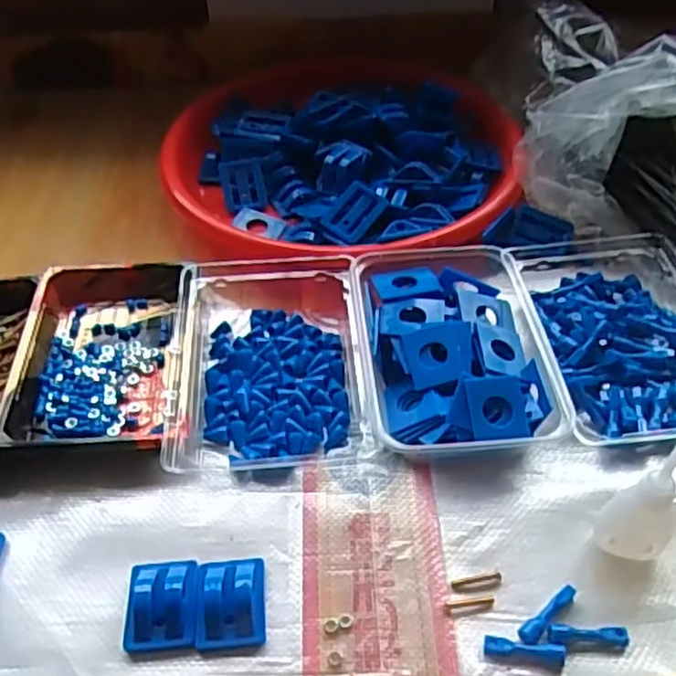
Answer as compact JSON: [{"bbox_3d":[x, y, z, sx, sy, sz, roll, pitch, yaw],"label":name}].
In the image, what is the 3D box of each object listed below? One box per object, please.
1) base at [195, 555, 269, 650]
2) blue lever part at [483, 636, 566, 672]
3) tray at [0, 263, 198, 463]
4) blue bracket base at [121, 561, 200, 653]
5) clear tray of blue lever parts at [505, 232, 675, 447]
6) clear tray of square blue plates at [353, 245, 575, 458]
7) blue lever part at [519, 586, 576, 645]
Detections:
[{"bbox_3d":[-0.053,0.129,0.359,0.034,0.017,0.046,-3,46,-1],"label":"base"},{"bbox_3d":[0.088,0.148,0.340,0.037,0.007,0.010,9,47,10],"label":"blue lever part"},{"bbox_3d":[-0.150,0.007,0.464,0.107,0.029,0.164,-4,46,-2],"label":"tray"},{"bbox_3d":[-0.087,0.131,0.359,0.036,0.015,0.044,-3,46,-1],"label":"blue bracket base"},{"bbox_3d":[0.187,-0.011,0.471,0.109,0.031,0.186,-6,46,-4],"label":"clear tray of blue lever parts"},{"bbox_3d":[0.069,0.007,0.452,0.108,0.035,0.160,-5,46,-3],"label":"clear tray of square blue plates"},{"bbox_3d":[0.103,0.136,0.353,0.039,0.005,0.010,-35,55,-28],"label":"blue lever part"}]

